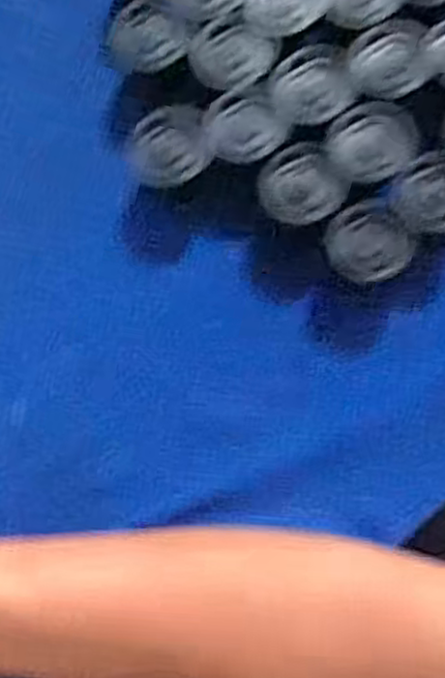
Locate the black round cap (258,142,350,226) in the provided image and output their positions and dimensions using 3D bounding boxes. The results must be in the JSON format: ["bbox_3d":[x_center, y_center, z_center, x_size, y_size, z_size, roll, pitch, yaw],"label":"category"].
[{"bbox_3d":[0.035,-0.068,0.327,0.034,0.008,0.036,-38,82,-7],"label":"black round cap"}]

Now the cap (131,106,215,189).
[{"bbox_3d":[-0.024,-0.087,0.335,0.035,0.009,0.034,0,79,-1],"label":"cap"}]

